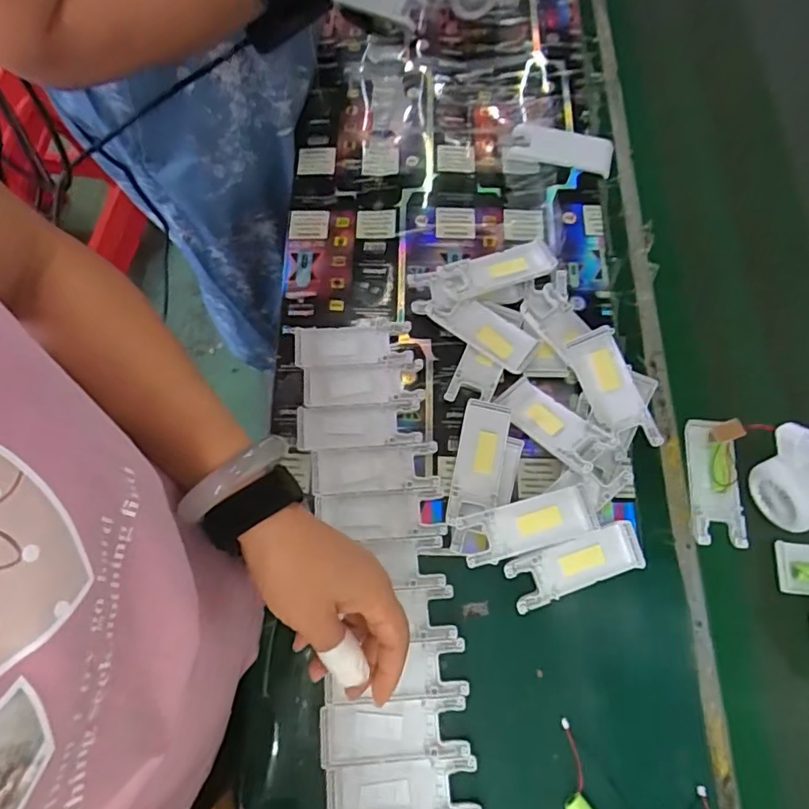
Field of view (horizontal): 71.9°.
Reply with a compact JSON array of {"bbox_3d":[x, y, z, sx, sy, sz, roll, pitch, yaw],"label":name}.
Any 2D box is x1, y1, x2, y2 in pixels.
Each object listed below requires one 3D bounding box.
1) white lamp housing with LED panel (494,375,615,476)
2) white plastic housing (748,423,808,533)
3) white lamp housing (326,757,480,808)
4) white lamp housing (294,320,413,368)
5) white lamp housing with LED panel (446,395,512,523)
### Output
[{"bbox_3d":[0.123,0.016,0.464,0.037,0.014,0.100,-39,51,-12],"label":"white lamp housing with LED panel"},{"bbox_3d":[0.313,0.054,0.437,0.066,0.058,0.075,-26,72,-6],"label":"white plastic housing"},{"bbox_3d":[-0.002,0.273,0.391,0.104,0.009,0.038,-6,71,0],"label":"white lamp housing"},{"bbox_3d":[-0.048,-0.056,0.507,0.104,0.009,0.044,-3,71,1],"label":"white lamp housing"},{"bbox_3d":[0.061,0.049,0.459,0.038,0.019,0.100,11,72,6],"label":"white lamp housing with LED panel"}]

